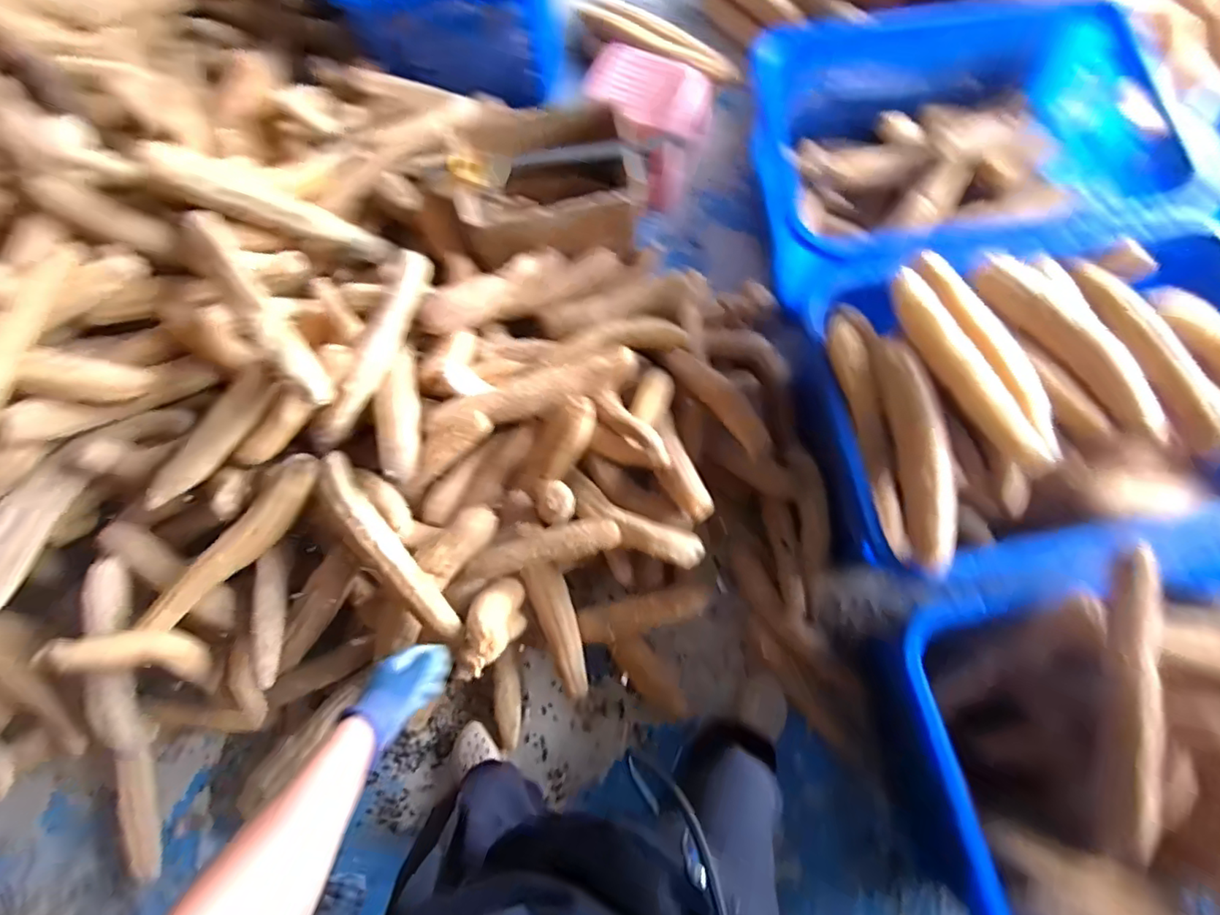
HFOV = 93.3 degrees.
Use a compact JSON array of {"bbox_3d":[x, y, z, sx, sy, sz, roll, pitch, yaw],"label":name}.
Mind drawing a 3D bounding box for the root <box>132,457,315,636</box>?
[{"bbox_3d":[-0.720,0.170,1.117,0.077,0.104,0.451,43,80,9],"label":"root"}]

